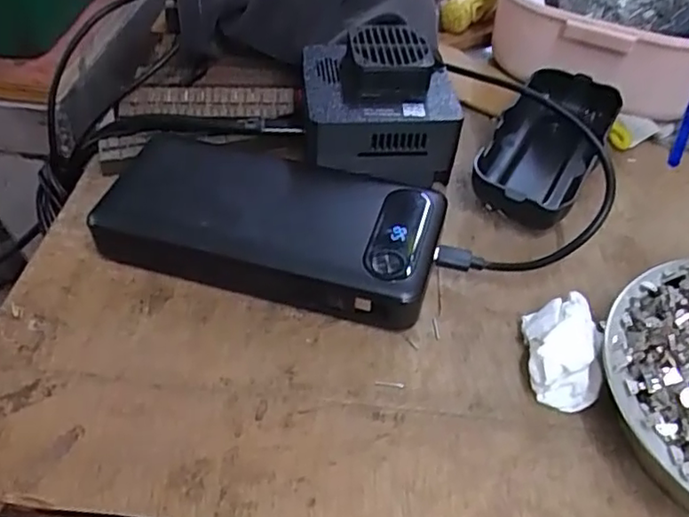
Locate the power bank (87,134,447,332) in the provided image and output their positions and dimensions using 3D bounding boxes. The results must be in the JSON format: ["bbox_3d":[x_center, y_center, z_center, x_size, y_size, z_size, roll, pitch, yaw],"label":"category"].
[{"bbox_3d":[-0.037,-0.020,0.301,0.158,0.026,0.071,14,48,11],"label":"power bank"}]

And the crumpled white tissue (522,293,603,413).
[{"bbox_3d":[0.088,0.038,0.261,0.027,0.023,0.042,7,47,5],"label":"crumpled white tissue"}]

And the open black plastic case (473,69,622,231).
[{"bbox_3d":[0.108,-0.061,0.343,0.050,0.024,0.101,24,51,19],"label":"open black plastic case"}]

